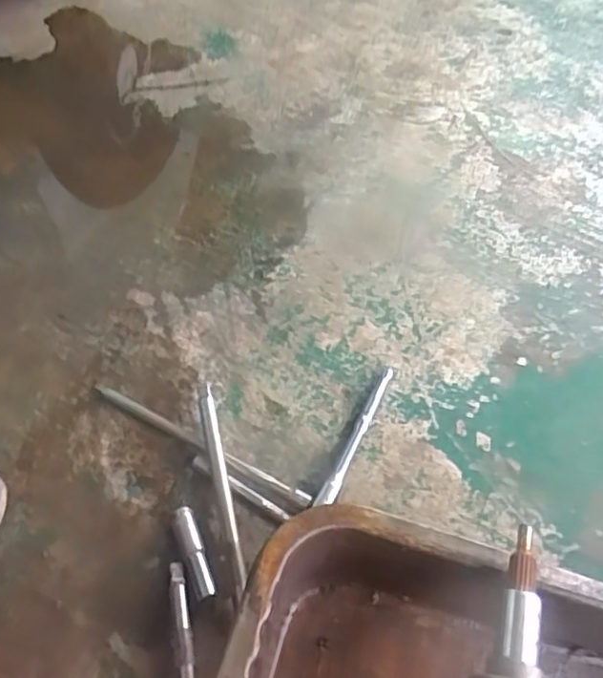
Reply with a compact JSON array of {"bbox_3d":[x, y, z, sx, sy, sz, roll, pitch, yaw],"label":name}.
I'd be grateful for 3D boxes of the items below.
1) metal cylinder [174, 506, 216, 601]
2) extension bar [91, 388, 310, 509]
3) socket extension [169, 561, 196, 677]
[{"bbox_3d":[-0.093,0.185,0.524,0.016,0.022,0.077,-16,54,-16],"label":"metal cylinder"},{"bbox_3d":[-0.102,0.100,0.595,0.250,0.015,0.014,25,54,16],"label":"extension bar"},{"bbox_3d":[-0.093,0.238,0.478,0.013,0.015,0.121,-9,52,-11],"label":"socket extension"}]

